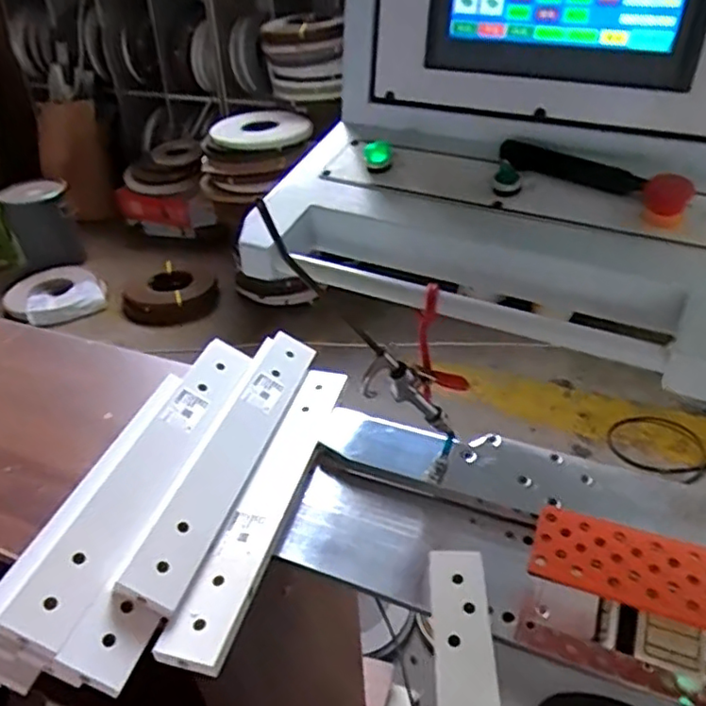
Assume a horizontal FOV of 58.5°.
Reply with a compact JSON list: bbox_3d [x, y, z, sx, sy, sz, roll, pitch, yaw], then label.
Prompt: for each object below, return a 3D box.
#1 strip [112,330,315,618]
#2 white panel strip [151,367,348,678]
[{"bbox_3d":[-0.137,0.110,0.730,0.063,0.014,0.397,29,42,-3],"label":"strip"},{"bbox_3d":[-0.089,0.156,0.705,0.064,0.013,0.399,22,42,5],"label":"white panel strip"}]

